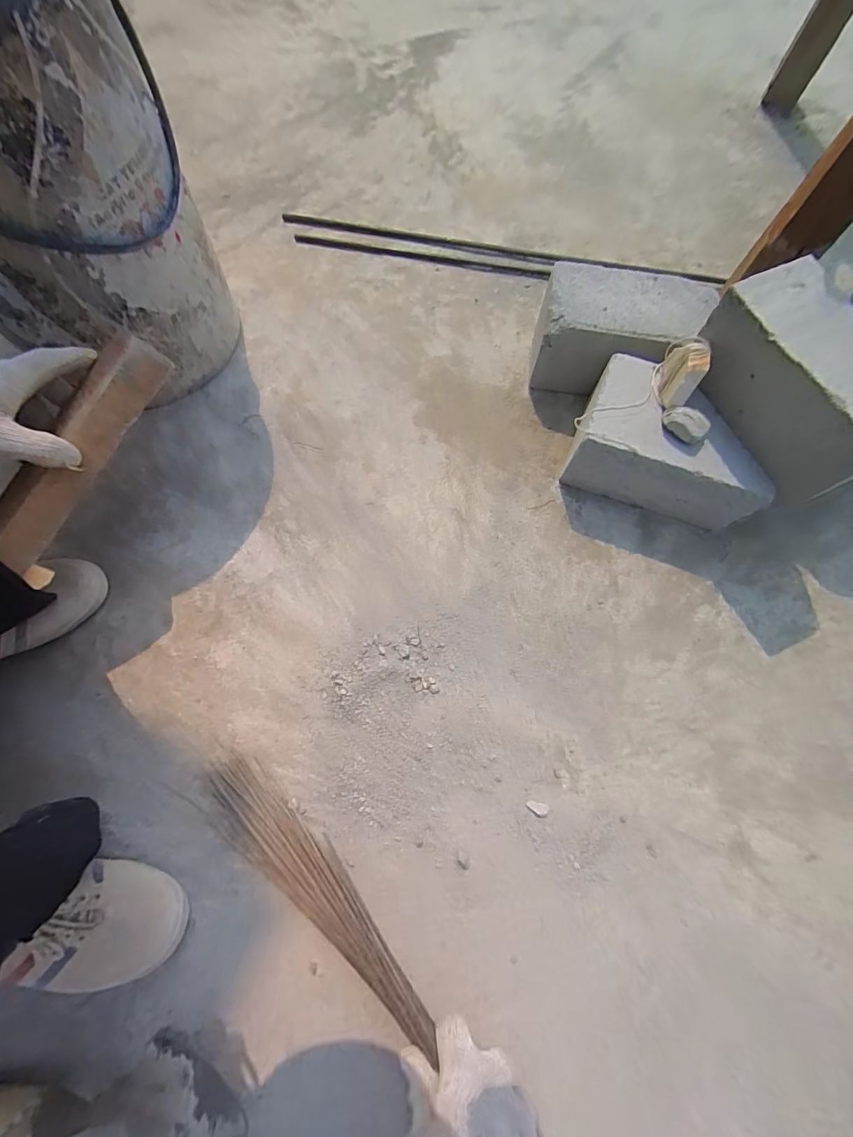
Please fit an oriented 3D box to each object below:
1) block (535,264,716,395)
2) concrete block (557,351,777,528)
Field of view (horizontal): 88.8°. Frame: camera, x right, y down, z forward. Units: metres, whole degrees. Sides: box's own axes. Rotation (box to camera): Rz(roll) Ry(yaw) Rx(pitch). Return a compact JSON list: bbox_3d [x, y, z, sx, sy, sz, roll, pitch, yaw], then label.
[{"bbox_3d":[0.236,-0.290,0.558,0.199,0.115,0.109,11,72,3],"label":"block"},{"bbox_3d":[0.279,-0.142,0.515,0.205,0.110,0.120,20,73,6],"label":"concrete block"}]

